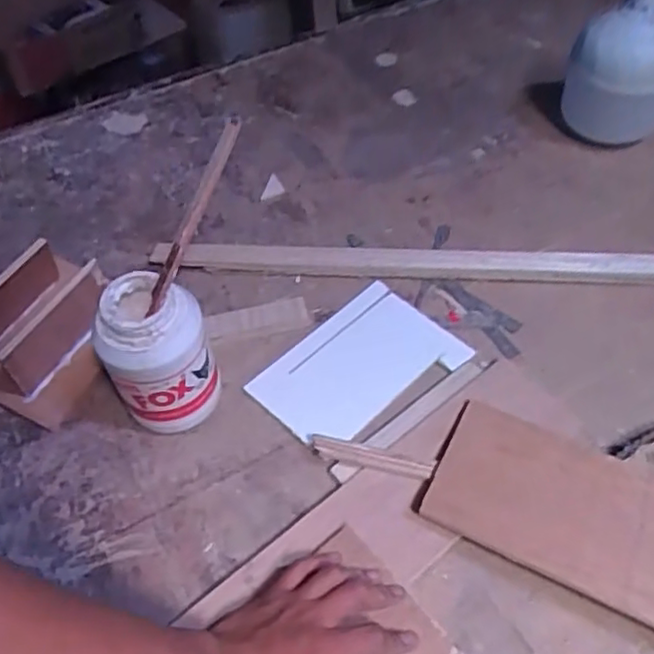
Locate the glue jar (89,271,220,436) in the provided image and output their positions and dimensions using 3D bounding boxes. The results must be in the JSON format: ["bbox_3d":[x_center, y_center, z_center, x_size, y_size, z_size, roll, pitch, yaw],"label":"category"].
[{"bbox_3d":[-0.161,0.023,0.617,0.091,0.155,0.100,-2,55,2],"label":"glue jar"}]

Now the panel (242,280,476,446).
[{"bbox_3d":[0.034,0.042,0.682,0.195,0.008,0.130,-38,61,-21],"label":"panel"}]

